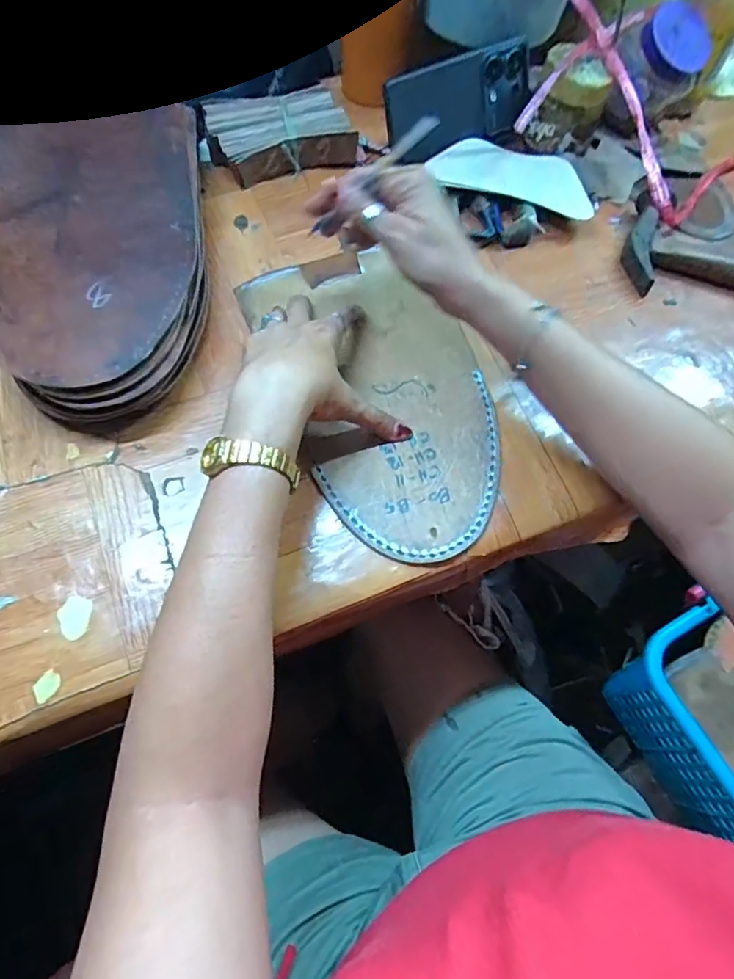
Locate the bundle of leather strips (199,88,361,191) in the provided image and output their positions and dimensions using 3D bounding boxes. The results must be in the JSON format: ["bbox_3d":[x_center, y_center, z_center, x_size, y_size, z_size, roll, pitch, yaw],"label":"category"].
[{"bbox_3d":[-0.082,-0.349,0.542,0.137,0.044,0.081,-14,66,-9],"label":"bundle of leather strips"}]

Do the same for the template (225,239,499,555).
[{"bbox_3d":[0.014,-0.084,0.443,0.156,0.009,0.288,-20,67,-11],"label":"template"}]

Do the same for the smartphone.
[{"bbox_3d":[0.092,-0.381,0.537,0.159,0.073,0.016,-28,42,-13],"label":"smartphone"}]

